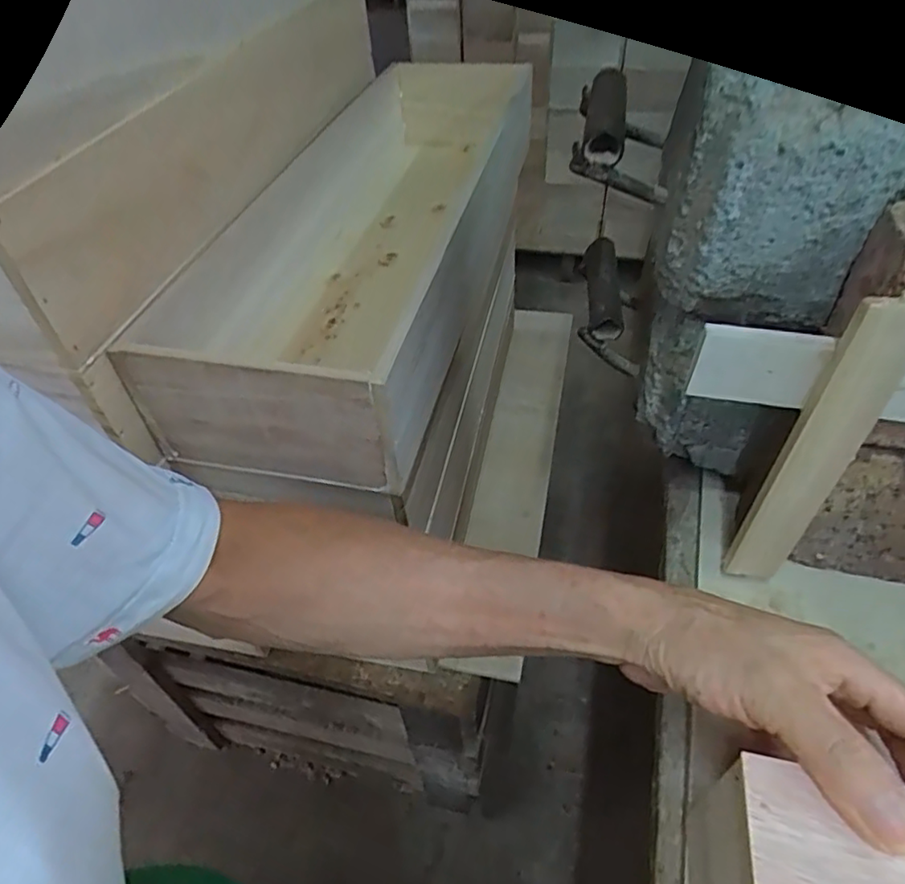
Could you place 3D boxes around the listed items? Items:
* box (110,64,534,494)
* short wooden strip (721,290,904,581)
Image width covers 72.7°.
[{"bbox_3d":[-0.052,-0.245,0.593,0.180,0.099,0.674,7,47,10],"label":"box"},{"bbox_3d":[0.171,0.011,0.296,0.029,0.188,0.019,28,54,27],"label":"short wooden strip"}]

